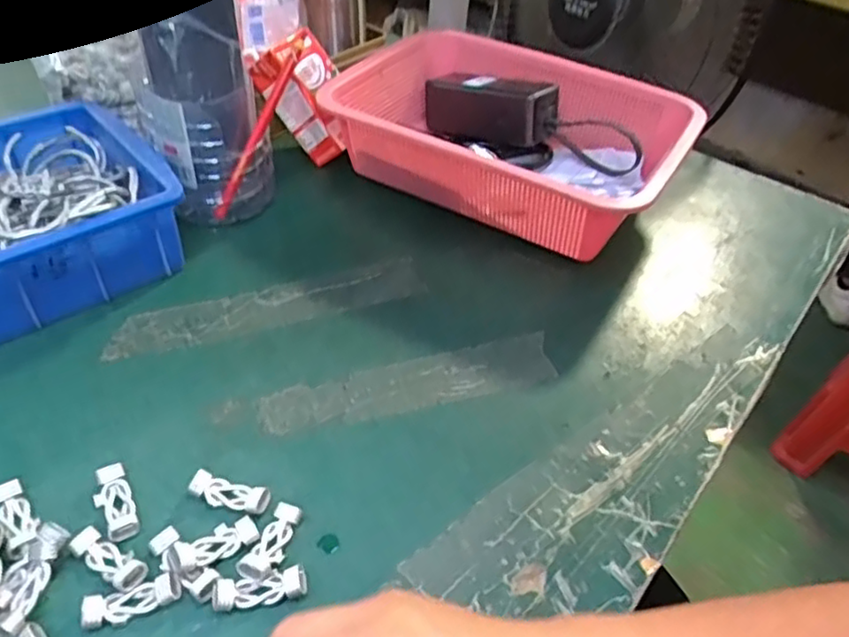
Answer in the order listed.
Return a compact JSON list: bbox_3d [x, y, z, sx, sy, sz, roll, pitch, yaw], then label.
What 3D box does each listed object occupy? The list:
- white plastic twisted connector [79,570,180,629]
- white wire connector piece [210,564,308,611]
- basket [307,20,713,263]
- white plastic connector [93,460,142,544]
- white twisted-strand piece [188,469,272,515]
[{"bbox_3d":[-0.143,0.138,0.319,0.044,0.008,0.015,-13,45,-19],"label":"white plastic twisted connector"},{"bbox_3d":[-0.082,0.134,0.326,0.045,0.009,0.016,-6,43,-11],"label":"white wire connector piece"},{"bbox_3d":[0.084,-0.162,0.603,0.290,0.097,0.212,25,46,22],"label":"basket"},{"bbox_3d":[-0.170,0.101,0.358,0.018,0.008,0.047,-20,47,-25],"label":"white plastic connector"},{"bbox_3d":[-0.108,0.097,0.363,0.043,0.010,0.016,12,42,8],"label":"white twisted-strand piece"}]

